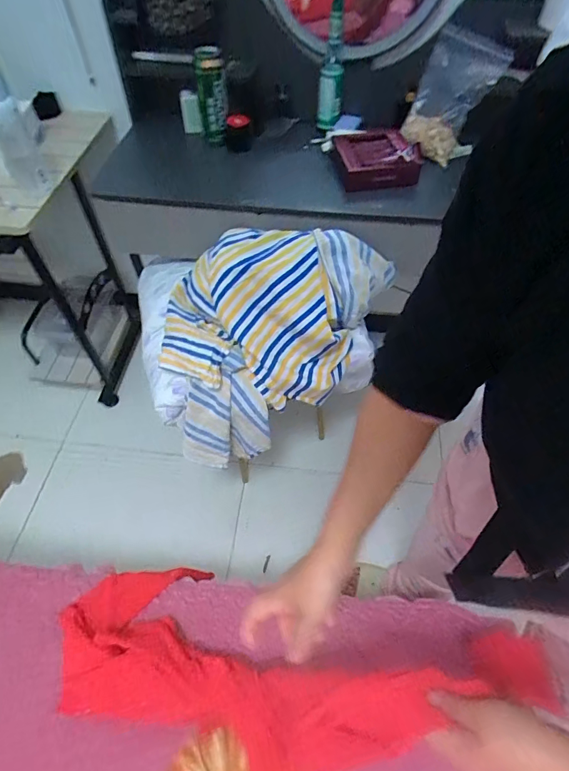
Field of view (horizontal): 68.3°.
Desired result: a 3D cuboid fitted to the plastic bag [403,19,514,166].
[{"bbox_3d":[0.343,-0.612,0.894,0.150,0.047,0.257,32,99,4],"label":"plastic bag"}]

